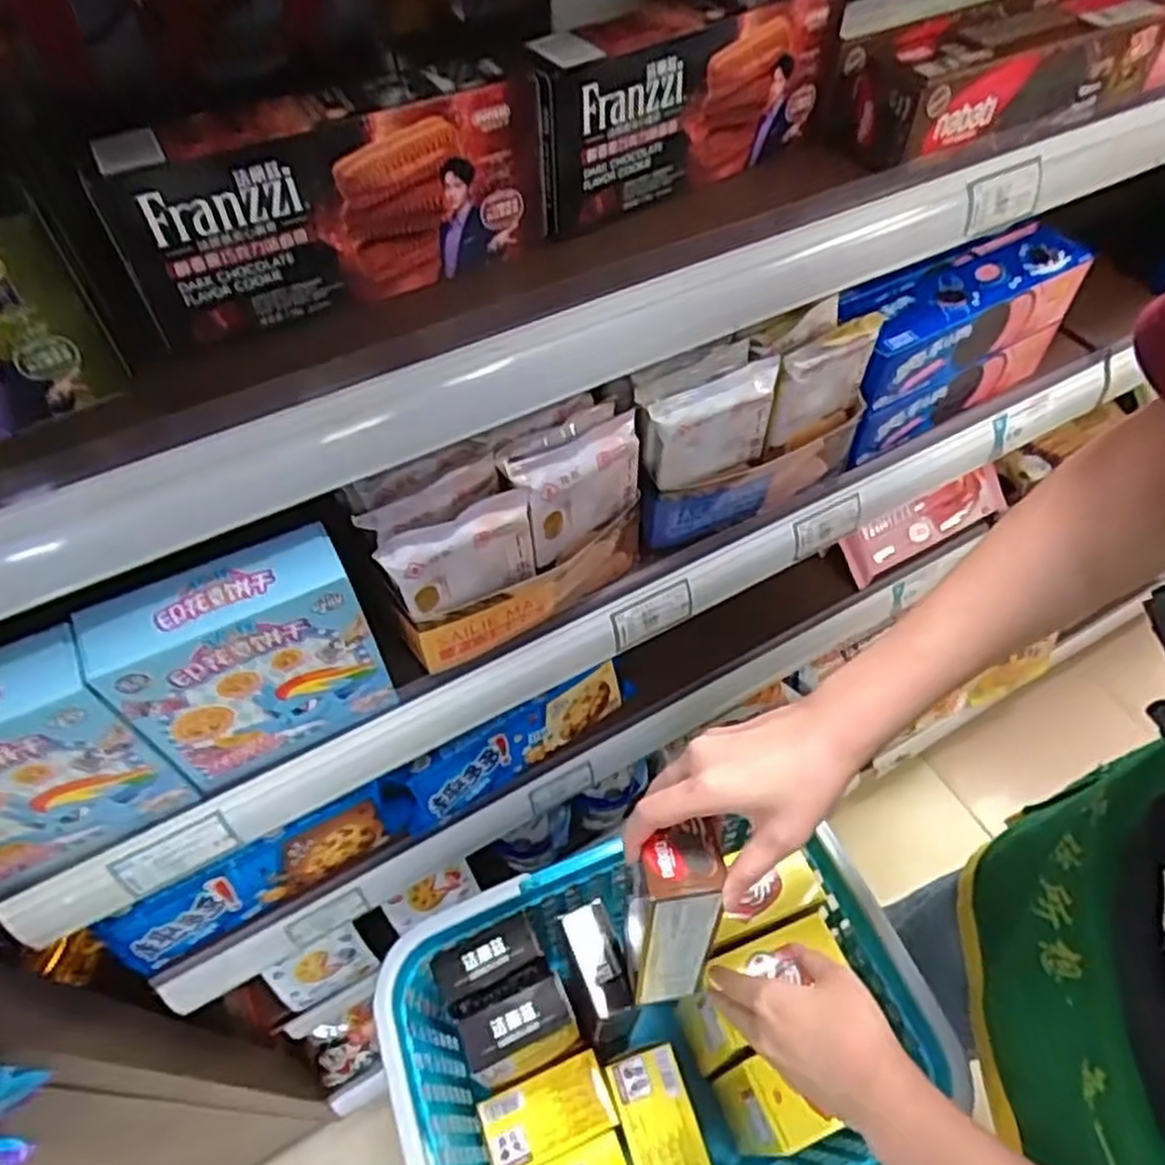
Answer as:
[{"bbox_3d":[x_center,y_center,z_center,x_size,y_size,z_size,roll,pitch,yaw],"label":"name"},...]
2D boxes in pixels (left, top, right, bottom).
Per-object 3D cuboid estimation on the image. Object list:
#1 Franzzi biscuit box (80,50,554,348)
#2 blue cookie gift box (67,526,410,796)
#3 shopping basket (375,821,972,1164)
[{"bbox_3d":[-0.111,-0.184,0.381,0.205,0.087,0.037,-25,58,-16],"label":"Franzzi biscuit box"},{"bbox_3d":[-0.177,0.044,0.430,0.120,0.130,0.039,-25,58,-16],"label":"blue cookie gift box"},{"bbox_3d":[0.061,0.378,0.653,0.396,0.199,0.282,-20,57,-13],"label":"shopping basket"}]

